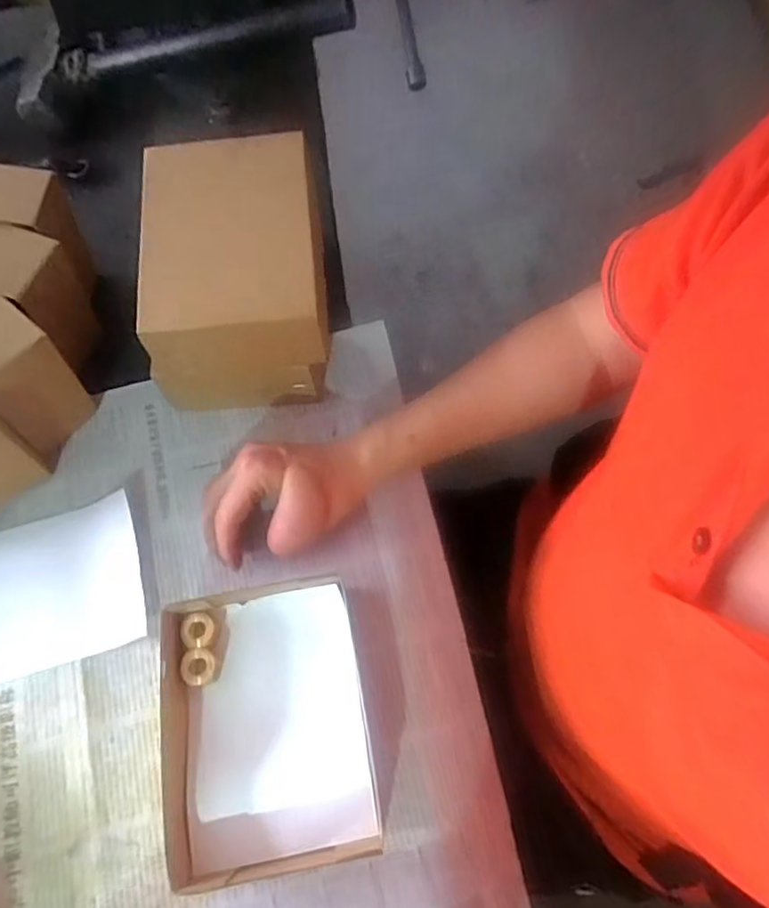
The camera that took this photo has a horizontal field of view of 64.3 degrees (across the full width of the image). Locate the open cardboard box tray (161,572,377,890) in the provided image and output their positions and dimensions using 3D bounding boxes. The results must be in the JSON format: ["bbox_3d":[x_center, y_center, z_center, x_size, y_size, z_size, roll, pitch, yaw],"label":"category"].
[{"bbox_3d":[-0.074,0.167,0.383,0.124,0.046,0.159,-11,68,-2],"label":"open cardboard box tray"}]

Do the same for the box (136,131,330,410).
[{"bbox_3d":[-0.103,-0.136,0.464,0.122,0.121,0.169,-3,68,1],"label":"box"}]

